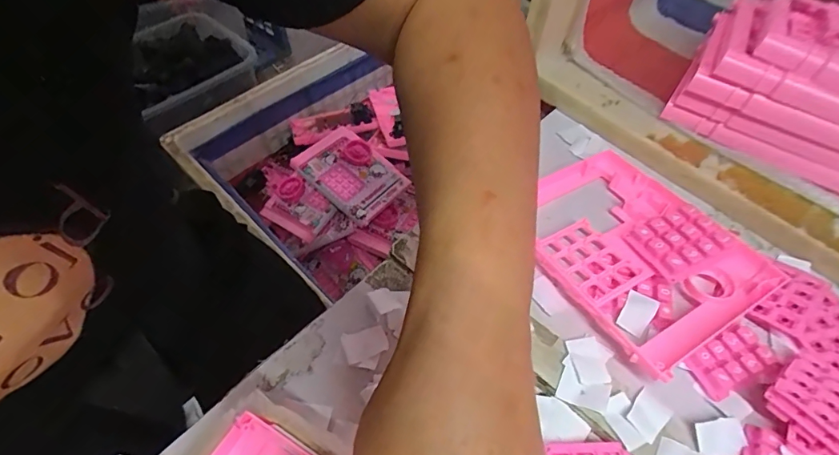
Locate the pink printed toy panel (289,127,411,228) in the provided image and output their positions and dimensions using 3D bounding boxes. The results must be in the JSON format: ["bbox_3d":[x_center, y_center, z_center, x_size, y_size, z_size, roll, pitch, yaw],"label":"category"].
[{"bbox_3d":[-0.116,-0.093,0.761,0.170,0.034,0.129,40,62,8],"label":"pink printed toy panel"}]

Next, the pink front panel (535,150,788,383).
[{"bbox_3d":[0.150,0.011,0.334,0.132,0.026,0.162,-28,59,-20],"label":"pink front panel"}]

